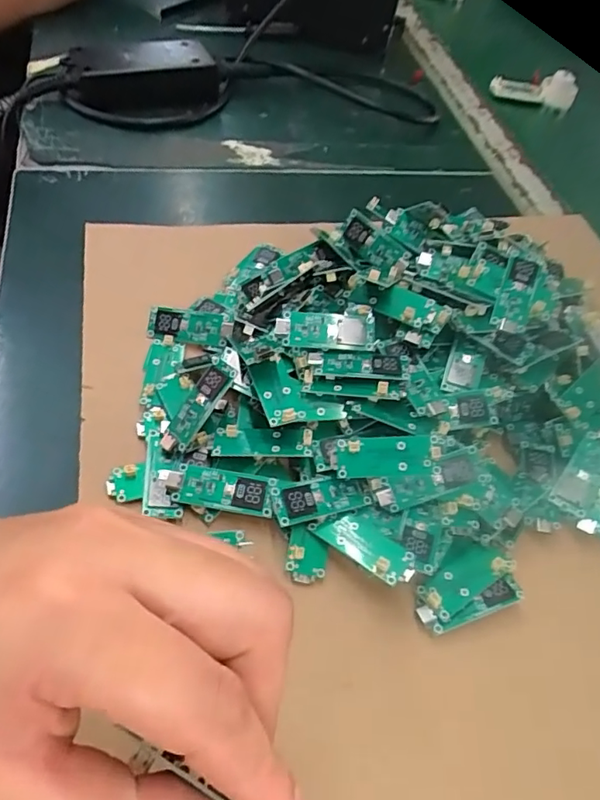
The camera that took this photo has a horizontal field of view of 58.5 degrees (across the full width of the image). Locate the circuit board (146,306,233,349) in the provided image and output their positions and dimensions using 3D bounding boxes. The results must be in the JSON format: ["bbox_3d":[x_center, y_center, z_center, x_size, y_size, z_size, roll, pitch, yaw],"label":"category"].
[{"bbox_3d":[-0.065,-0.043,0.312,0.047,0.006,0.020,10,92,2],"label":"circuit board"}]

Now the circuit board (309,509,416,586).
[{"bbox_3d":[0.030,0.067,0.245,0.047,0.009,0.019,26,58,32],"label":"circuit board"}]

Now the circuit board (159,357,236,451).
[{"bbox_3d":[-0.052,0.003,0.268,0.017,0.007,0.051,35,91,18],"label":"circuit board"}]

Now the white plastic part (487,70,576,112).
[{"bbox_3d":[0.259,-0.349,0.596,0.095,0.038,0.026,15,55,-1],"label":"white plastic part"}]

